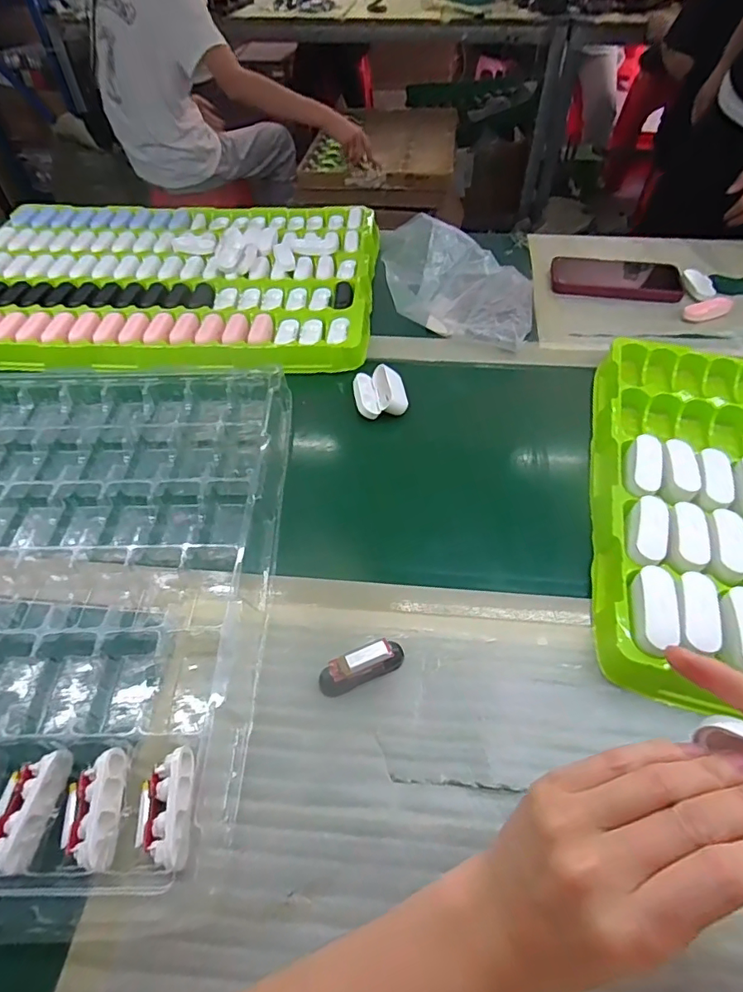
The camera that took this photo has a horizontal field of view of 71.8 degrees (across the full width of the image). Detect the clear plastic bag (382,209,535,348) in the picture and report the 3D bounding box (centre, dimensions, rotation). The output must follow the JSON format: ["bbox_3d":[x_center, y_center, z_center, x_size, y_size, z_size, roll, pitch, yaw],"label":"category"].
[{"bbox_3d":[0.104,-0.264,0.608,0.192,0.105,0.131,11,52,10],"label":"clear plastic bag"}]

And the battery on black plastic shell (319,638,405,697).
[{"bbox_3d":[-0.006,0.119,0.360,0.062,0.027,0.018,-19,53,-14],"label":"battery on black plastic shell"}]

